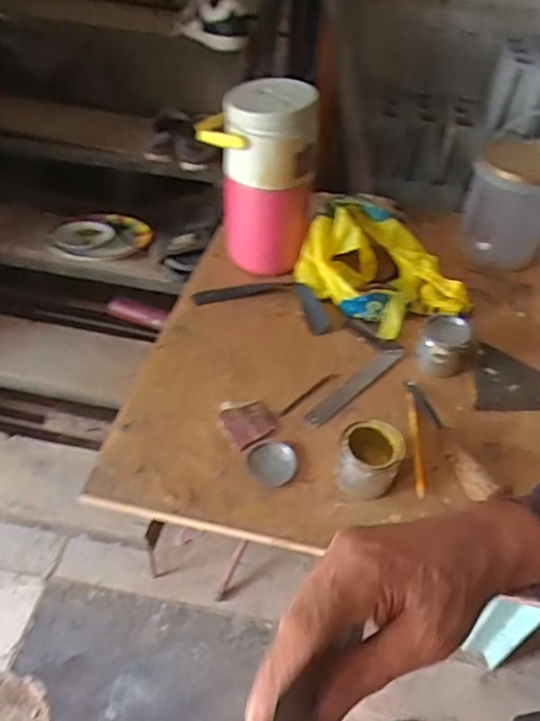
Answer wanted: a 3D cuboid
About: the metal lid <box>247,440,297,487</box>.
[{"bbox_3d":[0.002,0.128,0.711,0.061,0.013,0.057,2,46,-2],"label":"metal lid"}]

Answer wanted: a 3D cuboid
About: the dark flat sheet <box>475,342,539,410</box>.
[{"bbox_3d":[0.350,0.029,0.832,0.092,0.010,0.133,15,47,10],"label":"dark flat sheet"}]

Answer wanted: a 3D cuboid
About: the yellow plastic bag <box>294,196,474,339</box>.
[{"bbox_3d":[0.185,-0.156,0.923,0.216,0.130,0.226,-23,52,-25],"label":"yellow plastic bag"}]

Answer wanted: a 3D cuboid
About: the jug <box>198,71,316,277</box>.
[{"bbox_3d":[-0.016,-0.267,0.898,0.154,0.301,0.122,9,46,4],"label":"jug"}]

